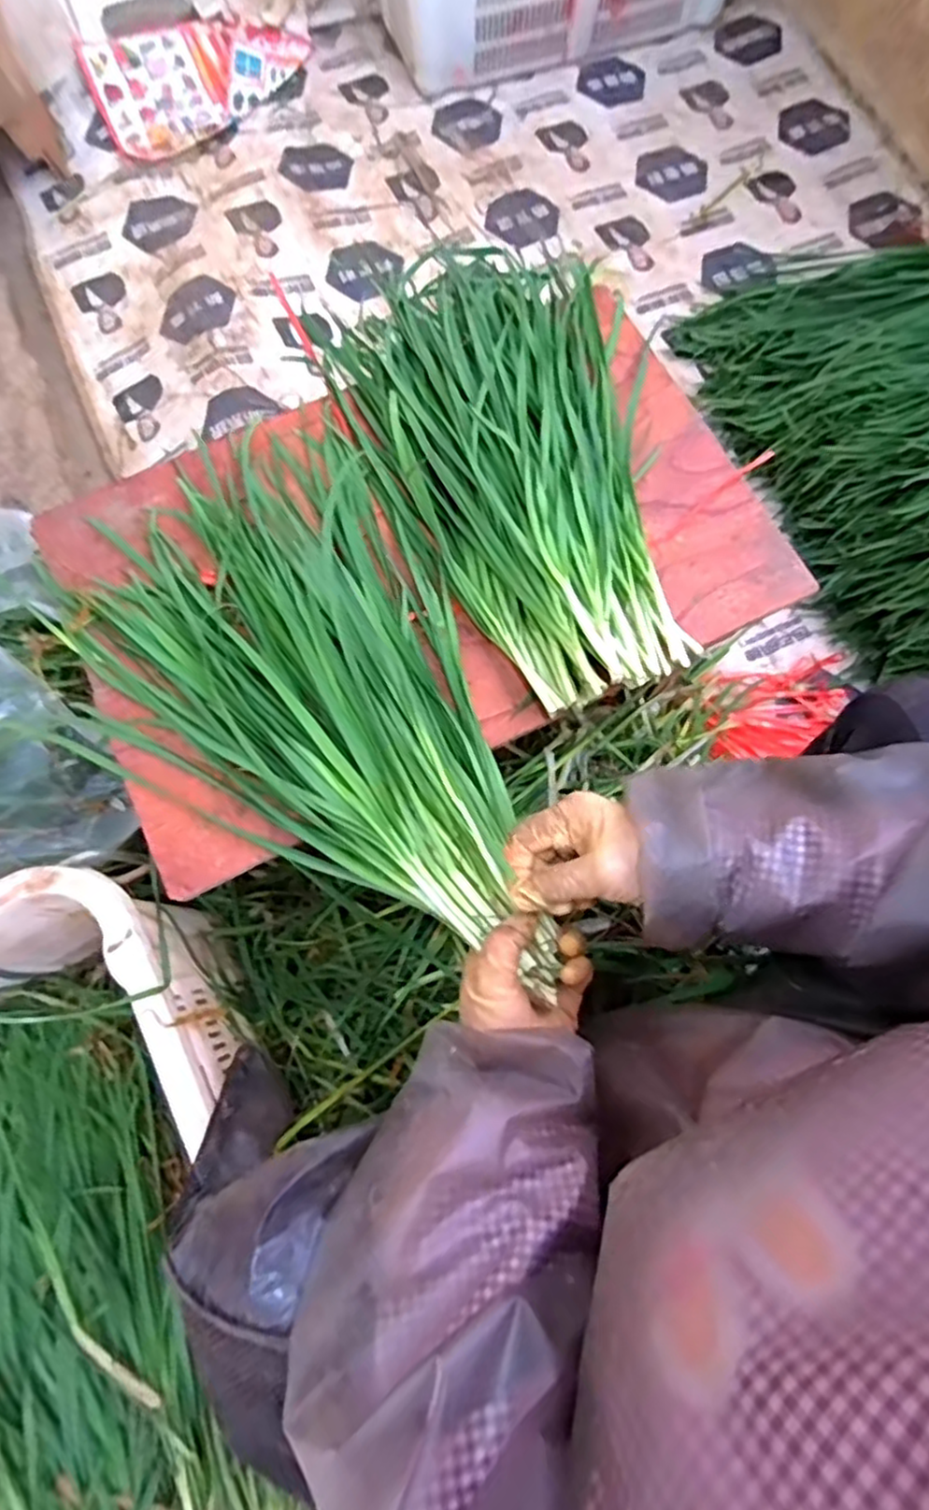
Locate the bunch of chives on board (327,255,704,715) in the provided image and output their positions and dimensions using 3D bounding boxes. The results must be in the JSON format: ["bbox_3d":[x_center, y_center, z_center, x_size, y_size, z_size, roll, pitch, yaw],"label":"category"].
[{"bbox_3d":[0.063,-0.268,0.600,0.249,0.065,0.453,-22,76,-5],"label":"bunch of chives on board"}]

